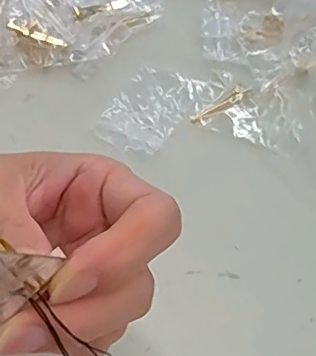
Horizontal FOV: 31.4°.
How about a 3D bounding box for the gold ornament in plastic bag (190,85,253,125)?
[{"bbox_3d":[0.041,-0.048,0.367,0.044,0.004,0.012,-33,63,-14],"label":"gold ornament in plastic bag"}]

